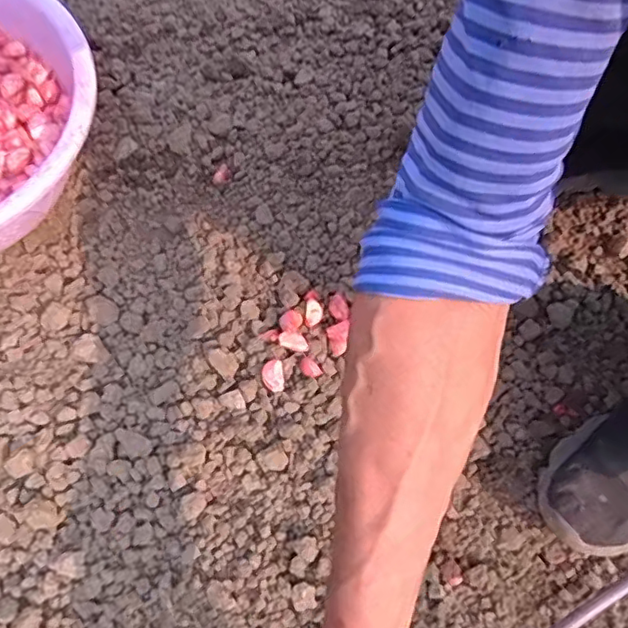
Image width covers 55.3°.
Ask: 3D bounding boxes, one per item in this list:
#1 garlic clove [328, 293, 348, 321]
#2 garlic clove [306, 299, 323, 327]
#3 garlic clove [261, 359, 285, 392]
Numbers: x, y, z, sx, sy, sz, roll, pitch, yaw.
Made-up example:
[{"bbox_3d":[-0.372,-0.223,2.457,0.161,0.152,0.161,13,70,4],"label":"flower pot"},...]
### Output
[{"bbox_3d":[0.025,-0.006,0.608,0.017,0.008,0.027,-23,68,-9],"label":"garlic clove"},{"bbox_3d":[0.000,-0.001,0.605,0.016,0.008,0.028,2,67,2],"label":"garlic clove"},{"bbox_3d":[-0.040,0.059,0.573,0.020,0.009,0.029,-7,67,-2],"label":"garlic clove"}]

